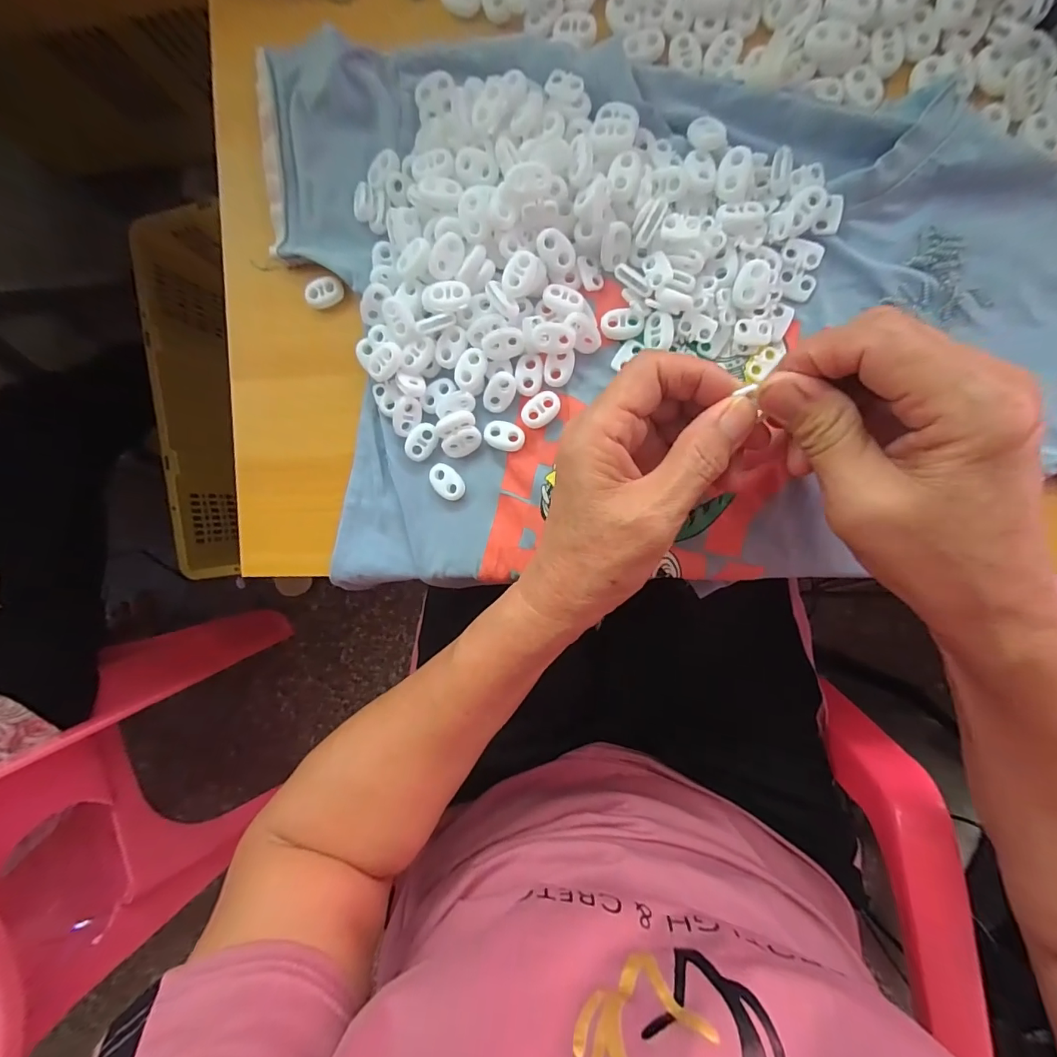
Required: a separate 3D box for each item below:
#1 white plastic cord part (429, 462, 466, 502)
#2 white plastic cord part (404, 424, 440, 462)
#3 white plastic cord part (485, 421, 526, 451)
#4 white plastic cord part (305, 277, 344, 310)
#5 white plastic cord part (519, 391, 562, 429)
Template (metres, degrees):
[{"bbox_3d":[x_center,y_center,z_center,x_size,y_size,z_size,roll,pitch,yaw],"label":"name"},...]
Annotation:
[{"bbox_3d":[-0.047,-0.026,0.264,0.023,0.006,0.015,44,98,3],"label":"white plastic cord part"},{"bbox_3d":[-0.061,-0.049,0.262,0.014,0.004,0.022,36,97,4],"label":"white plastic cord part"},{"bbox_3d":[-0.013,-0.051,0.258,0.022,0.004,0.015,19,96,6],"label":"white plastic cord part"},{"bbox_3d":[-0.117,-0.136,0.269,0.020,0.010,0.014,-9,93,8],"label":"white plastic cord part"},{"bbox_3d":[0.006,-0.065,0.253,0.023,0.004,0.016,-42,88,8],"label":"white plastic cord part"}]

